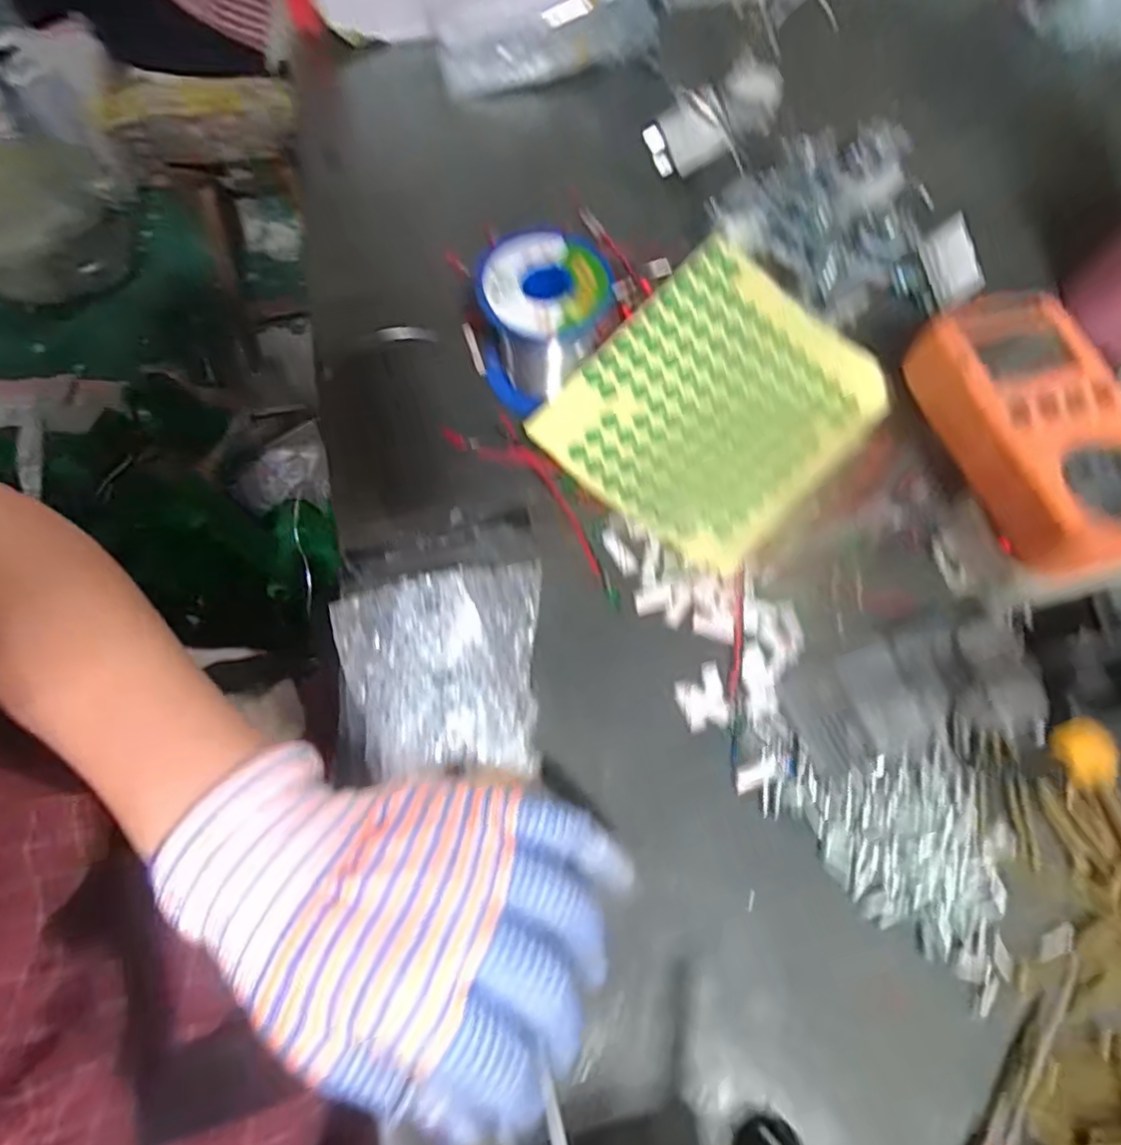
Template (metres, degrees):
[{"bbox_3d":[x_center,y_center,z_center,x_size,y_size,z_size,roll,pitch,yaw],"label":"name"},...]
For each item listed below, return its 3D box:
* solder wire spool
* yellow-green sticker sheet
[{"bbox_3d":[-0.009,-0.129,0.325,0.063,0.056,0.063,0,70,1],"label":"solder wire spool"},{"bbox_3d":[0.081,-0.089,0.331,0.126,0.020,0.156,43,78,13],"label":"yellow-green sticker sheet"}]

